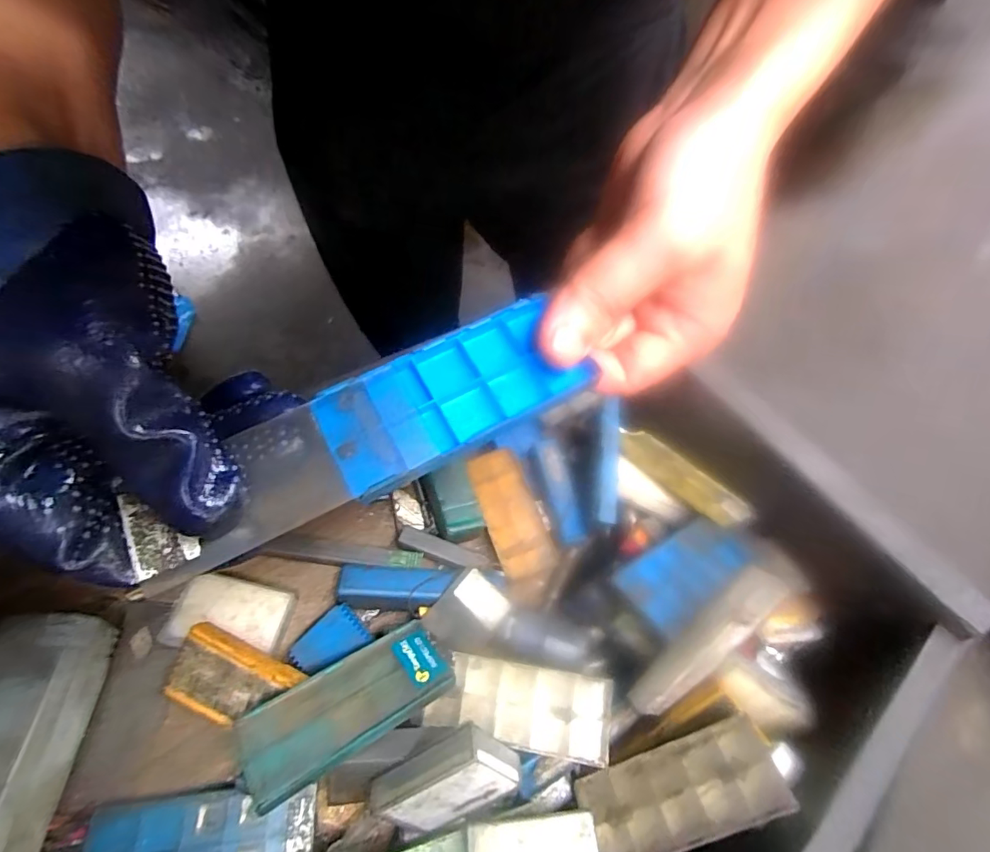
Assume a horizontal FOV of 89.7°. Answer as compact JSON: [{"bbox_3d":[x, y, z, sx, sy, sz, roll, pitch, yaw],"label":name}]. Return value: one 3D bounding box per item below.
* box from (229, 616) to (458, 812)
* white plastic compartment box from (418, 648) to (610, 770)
[{"bbox_3d":[-0.080,0.140,0.248,0.099,0.014,0.046,-21,45,-29],"label":"box"},{"bbox_3d":[0.013,0.147,0.262,0.093,0.020,0.039,9,63,3],"label":"white plastic compartment box"}]

